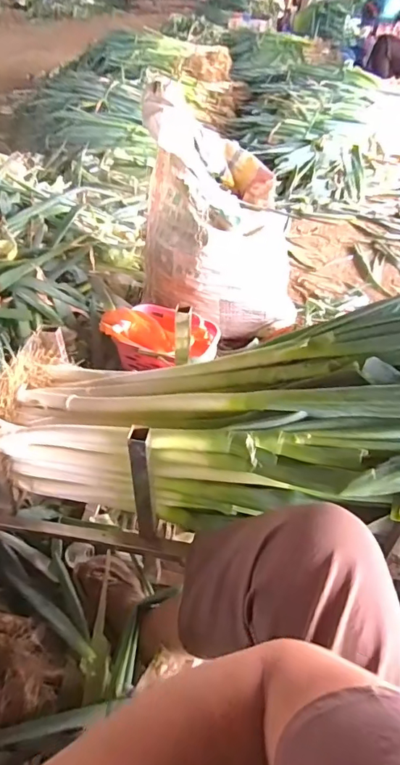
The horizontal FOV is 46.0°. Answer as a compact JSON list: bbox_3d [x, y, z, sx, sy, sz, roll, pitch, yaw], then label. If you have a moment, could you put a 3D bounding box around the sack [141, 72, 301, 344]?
[{"bbox_3d":[0.059,-0.491,1.328,0.416,0.596,0.422,1,41,1],"label":"sack"}]

